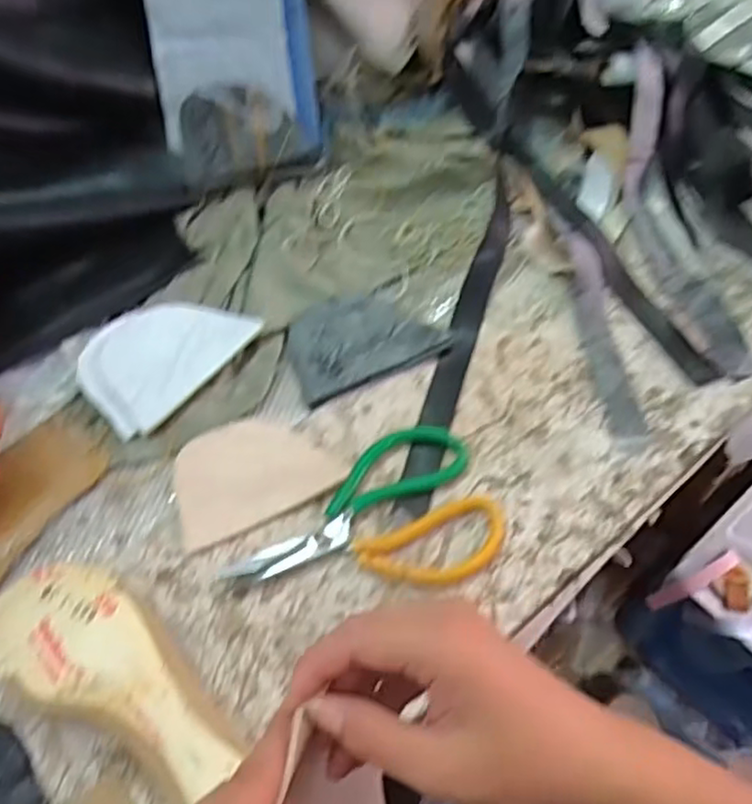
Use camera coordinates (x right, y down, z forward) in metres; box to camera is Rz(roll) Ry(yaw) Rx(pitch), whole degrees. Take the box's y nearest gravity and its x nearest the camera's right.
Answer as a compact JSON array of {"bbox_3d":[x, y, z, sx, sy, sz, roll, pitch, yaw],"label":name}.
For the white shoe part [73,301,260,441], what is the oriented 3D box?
[{"bbox_3d":[-0.172,-0.041,0.547,0.087,0.021,0.131,36,66,24],"label":"white shoe part"}]

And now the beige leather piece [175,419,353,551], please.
[{"bbox_3d":[-0.091,0.047,0.503,0.117,0.005,0.080,-22,58,-10],"label":"beige leather piece"}]

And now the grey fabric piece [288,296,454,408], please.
[{"bbox_3d":[-0.011,-0.053,0.558,0.120,0.006,0.086,-23,58,-10],"label":"grey fabric piece"}]

